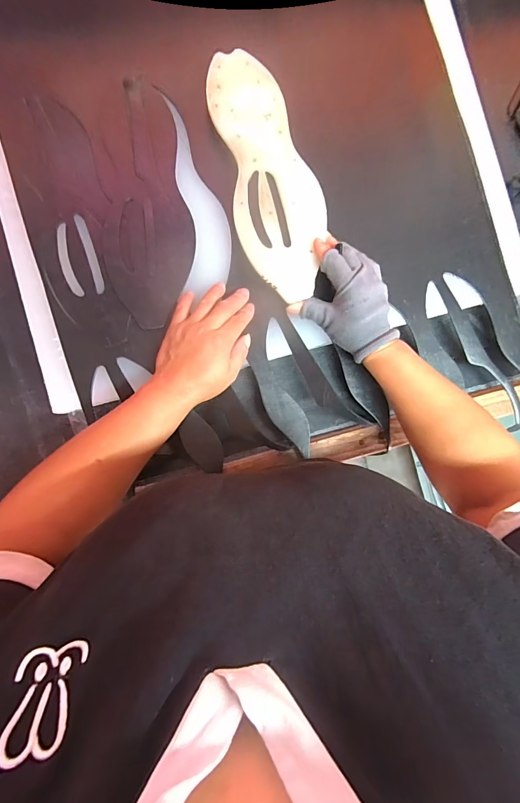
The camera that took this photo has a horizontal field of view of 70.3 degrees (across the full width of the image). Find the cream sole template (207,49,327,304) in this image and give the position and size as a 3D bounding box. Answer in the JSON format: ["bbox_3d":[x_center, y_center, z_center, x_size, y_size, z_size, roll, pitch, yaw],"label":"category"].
[{"bbox_3d":[0.012,-0.249,0.407,0.097,0.009,0.273,-15,90,-8],"label":"cream sole template"}]

